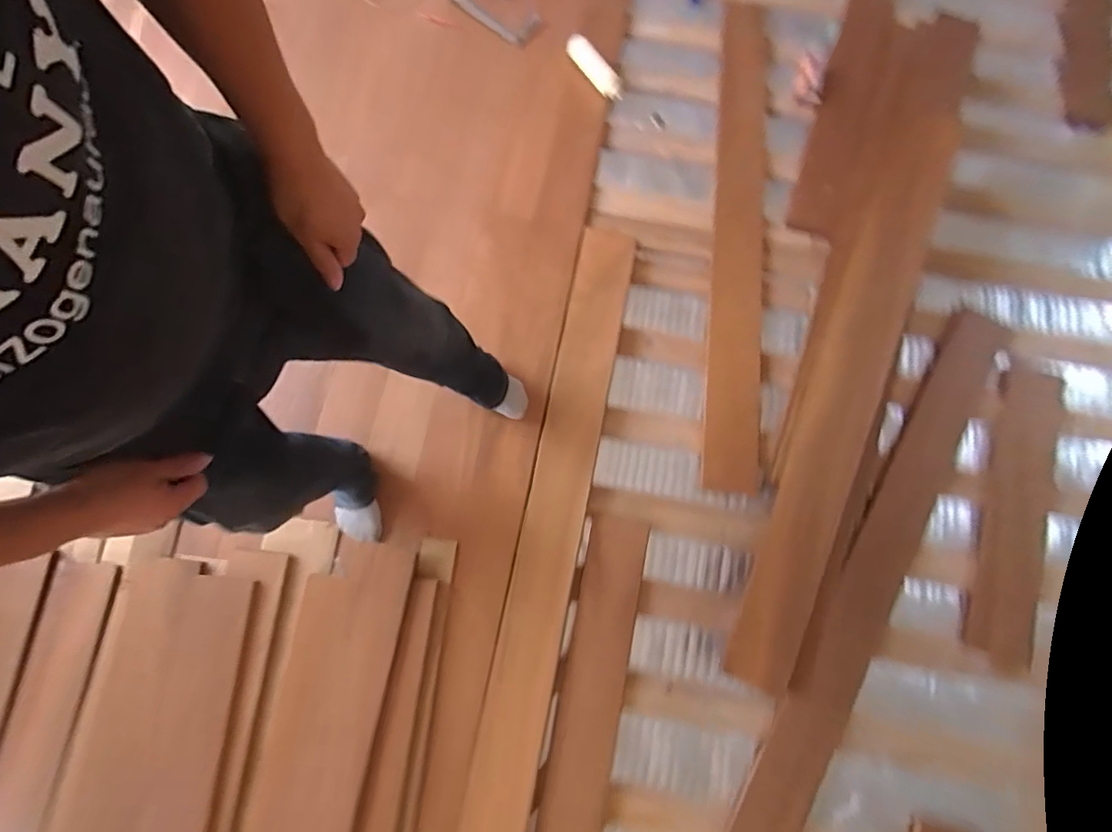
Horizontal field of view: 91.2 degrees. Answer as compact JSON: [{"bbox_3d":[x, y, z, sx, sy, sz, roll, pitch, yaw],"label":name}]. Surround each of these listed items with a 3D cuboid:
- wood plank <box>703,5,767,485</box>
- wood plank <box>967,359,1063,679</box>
[{"bbox_3d":[0.541,-0.568,1.604,0.136,0.032,1.569,4,73,11],"label":"wood plank"},{"bbox_3d":[1.151,0.230,1.353,0.158,0.035,0.763,20,72,8],"label":"wood plank"}]

